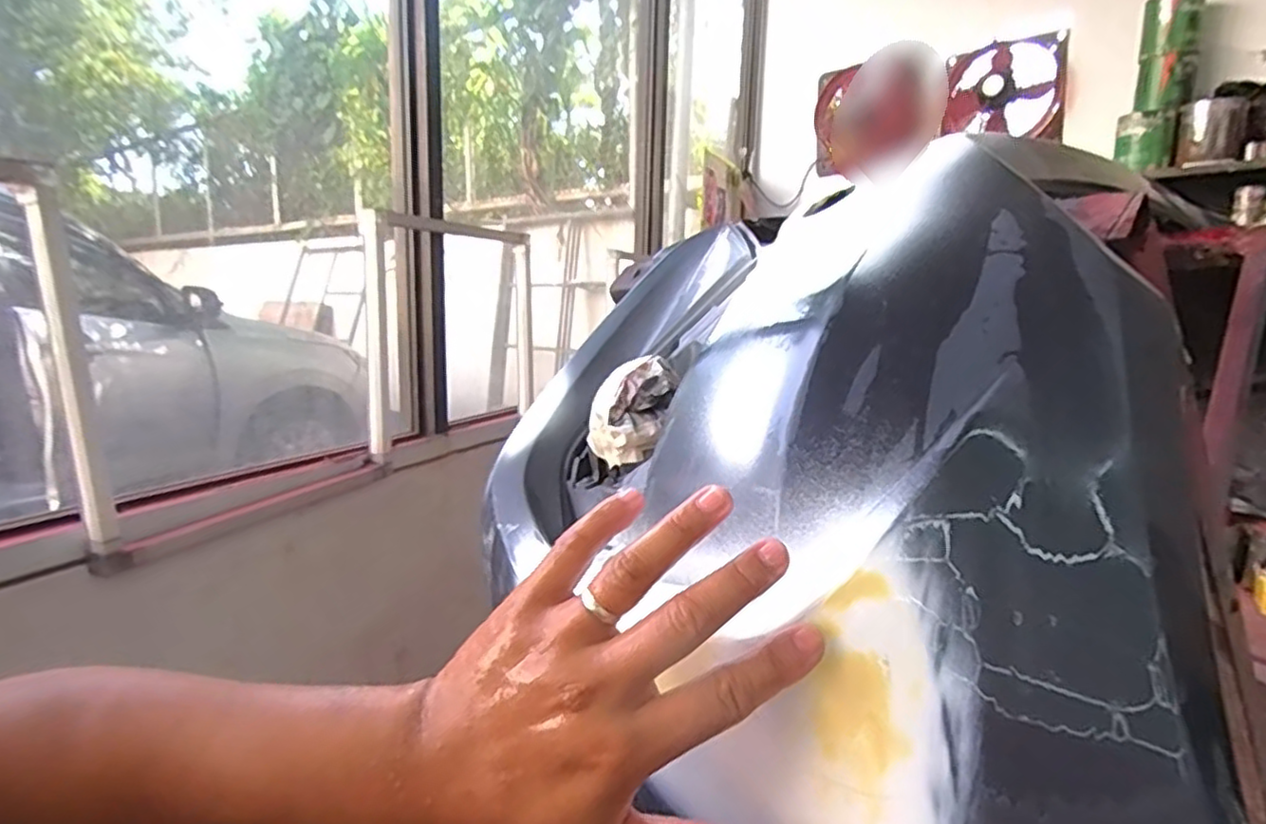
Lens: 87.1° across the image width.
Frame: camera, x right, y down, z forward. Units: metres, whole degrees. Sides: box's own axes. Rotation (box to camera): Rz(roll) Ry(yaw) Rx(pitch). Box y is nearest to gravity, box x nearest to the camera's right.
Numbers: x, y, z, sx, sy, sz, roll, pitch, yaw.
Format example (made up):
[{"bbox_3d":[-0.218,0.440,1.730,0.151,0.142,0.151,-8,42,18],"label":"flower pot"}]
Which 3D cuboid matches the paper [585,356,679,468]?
[{"bbox_3d":[-0.001,0.000,0.506,0.066,0.072,0.055,1,10,-2],"label":"paper"}]

